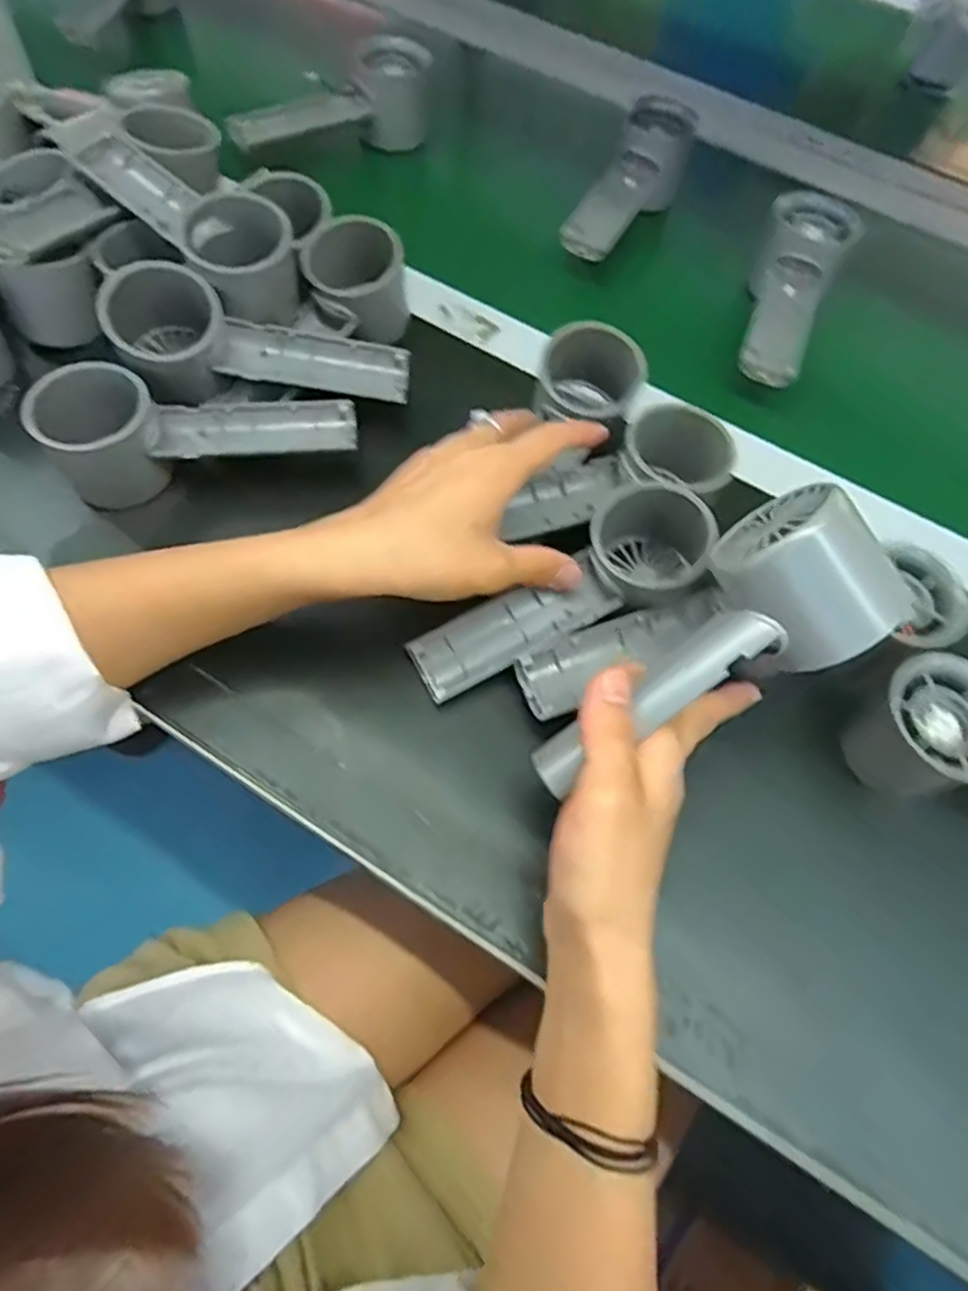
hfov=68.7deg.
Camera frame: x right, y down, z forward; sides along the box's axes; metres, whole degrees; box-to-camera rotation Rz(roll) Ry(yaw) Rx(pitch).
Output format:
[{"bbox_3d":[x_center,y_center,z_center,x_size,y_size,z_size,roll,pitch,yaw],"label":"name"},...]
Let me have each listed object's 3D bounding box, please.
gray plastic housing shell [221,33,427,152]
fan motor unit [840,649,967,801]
[{"bbox_3d":[-0.115,-0.414,0.549,0.159,0.057,0.057,-18,63,-10],"label":"gray plastic housing shell"},{"bbox_3d":[0.207,0.042,0.332,0.057,0.059,0.047,38,67,18],"label":"fan motor unit"}]

